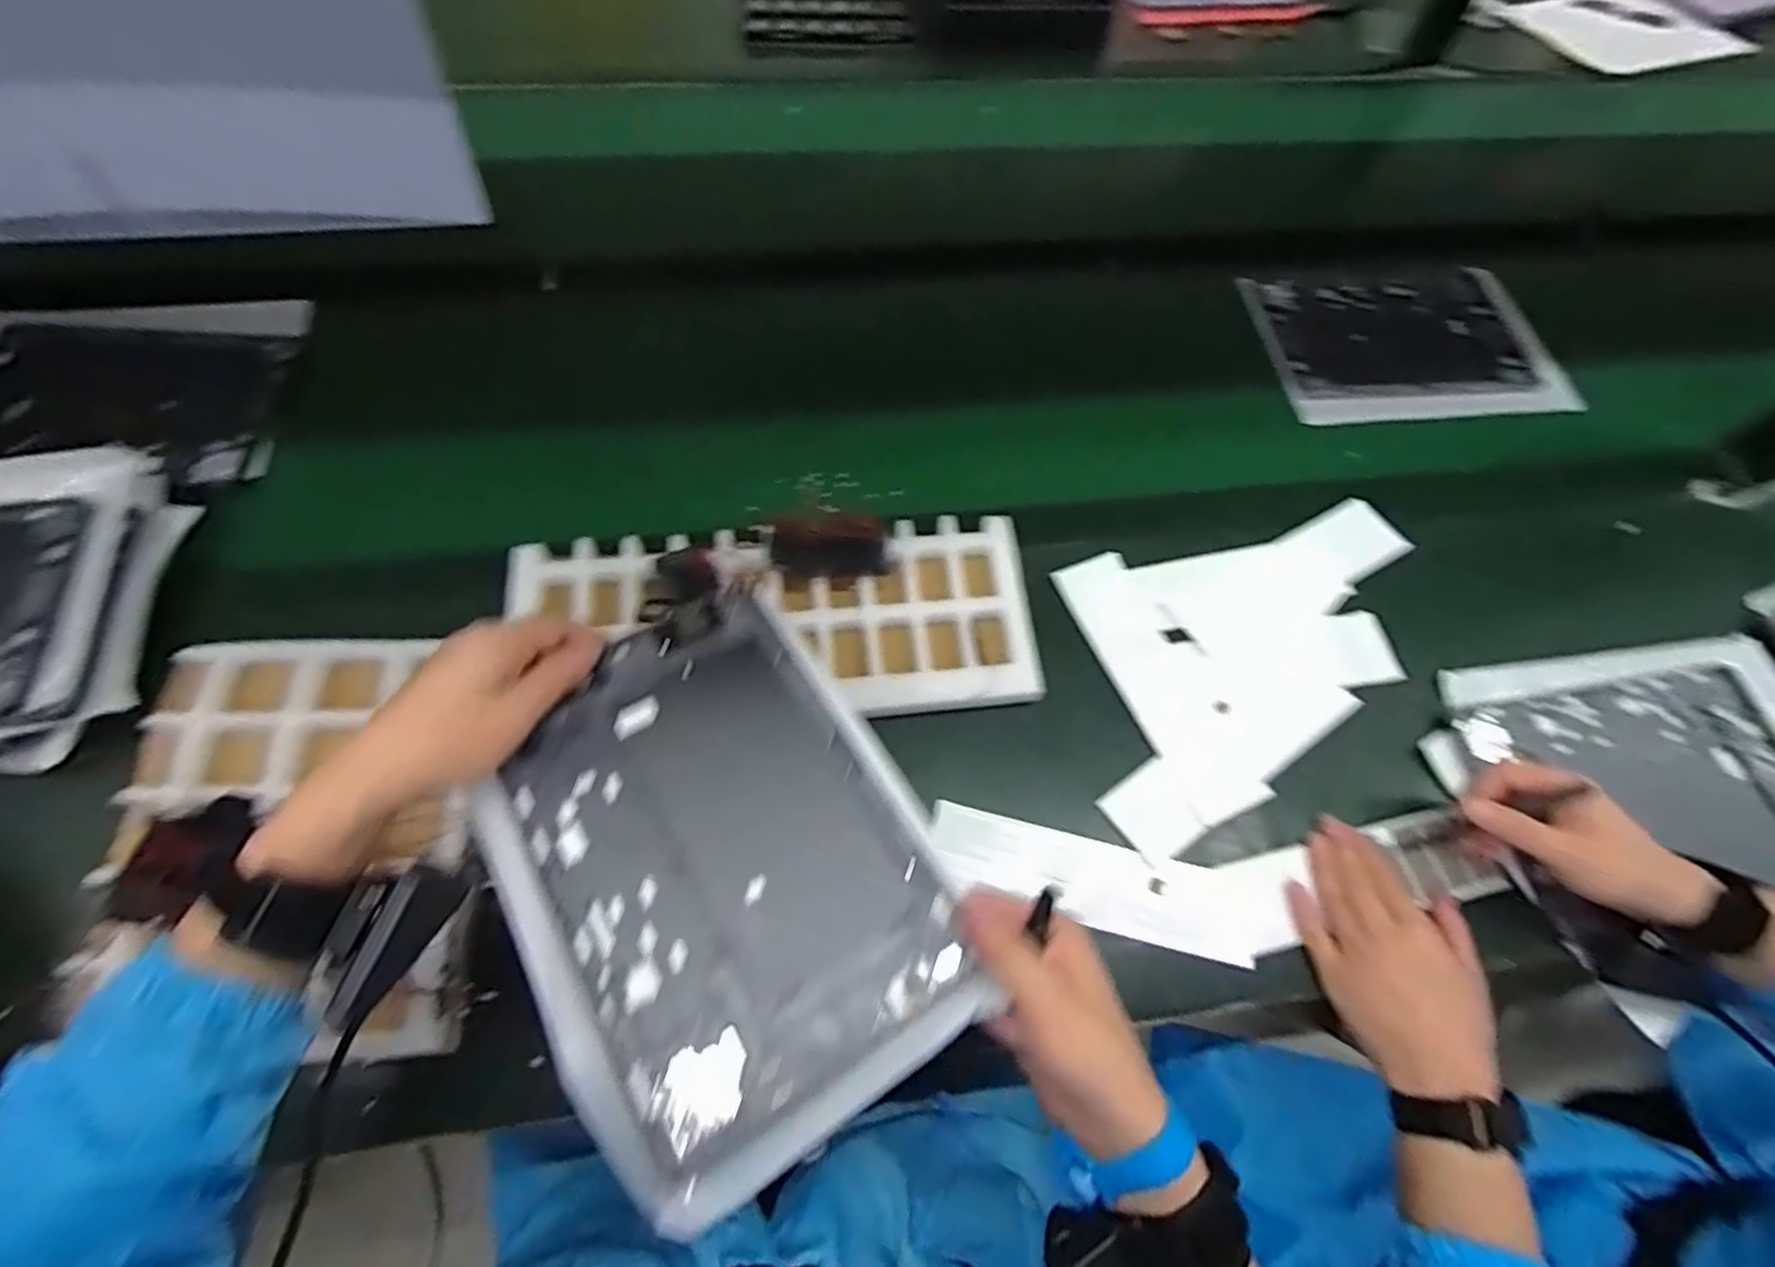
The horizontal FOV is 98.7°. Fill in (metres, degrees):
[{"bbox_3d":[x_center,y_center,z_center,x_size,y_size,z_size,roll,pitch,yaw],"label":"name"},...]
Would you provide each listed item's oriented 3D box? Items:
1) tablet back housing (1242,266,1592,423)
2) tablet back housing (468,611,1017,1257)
[{"bbox_3d":[0.516,-0.298,0.767,0.289,0.013,0.198,-7,64,-7],"label":"tablet back housing"},{"bbox_3d":[-0.087,0.114,0.383,0.193,0.020,0.258,-28,69,-16],"label":"tablet back housing"}]

